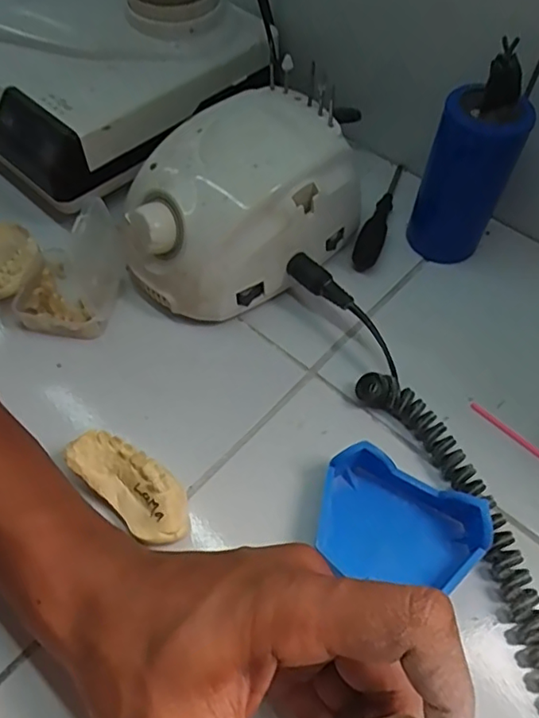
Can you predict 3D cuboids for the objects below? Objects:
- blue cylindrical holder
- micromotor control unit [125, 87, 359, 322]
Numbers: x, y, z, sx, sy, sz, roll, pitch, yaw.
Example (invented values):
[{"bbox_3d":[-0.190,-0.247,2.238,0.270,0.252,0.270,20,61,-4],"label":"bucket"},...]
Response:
[{"bbox_3d":[0.120,-0.111,0.350,0.039,0.099,0.039,-22,60,-15],"label":"blue cylindrical holder"},{"bbox_3d":[-0.023,-0.092,0.349,0.140,0.078,0.098,-36,65,-22],"label":"micromotor control unit"}]

